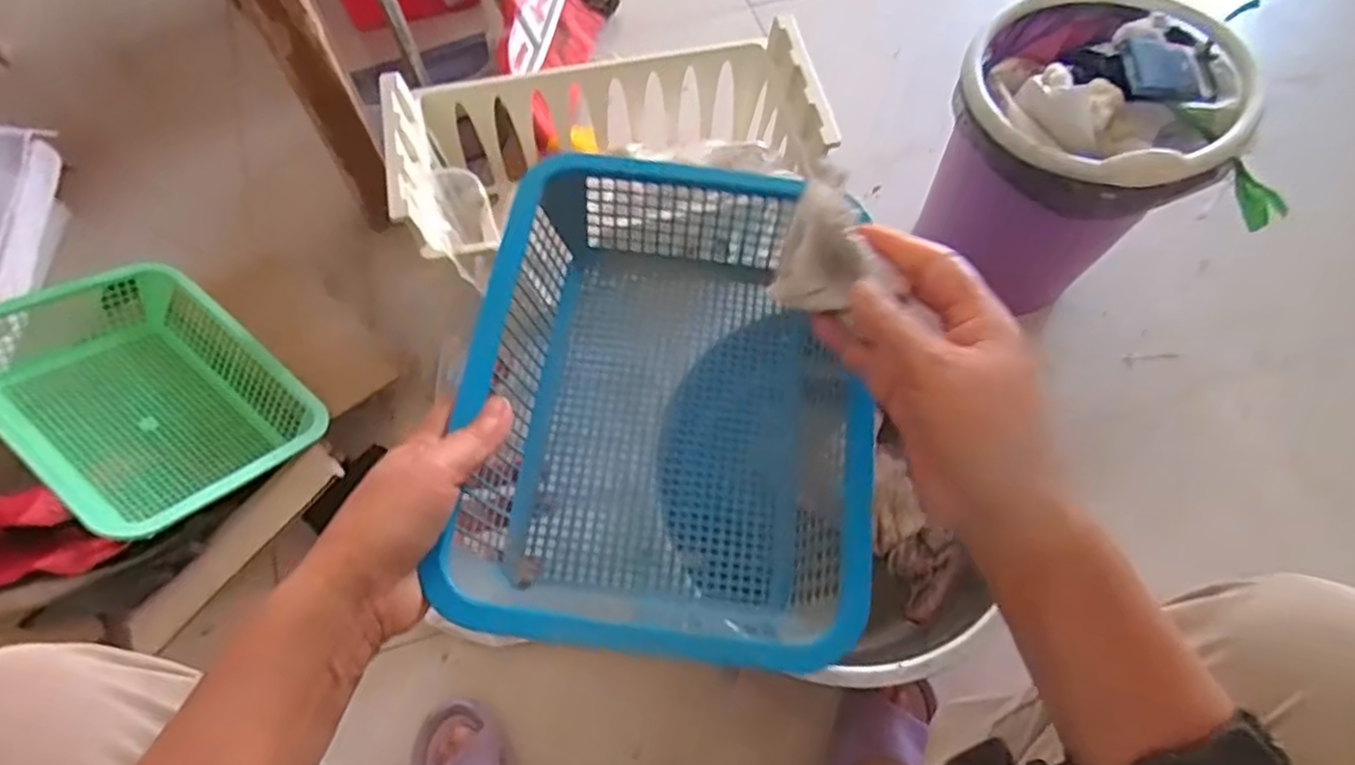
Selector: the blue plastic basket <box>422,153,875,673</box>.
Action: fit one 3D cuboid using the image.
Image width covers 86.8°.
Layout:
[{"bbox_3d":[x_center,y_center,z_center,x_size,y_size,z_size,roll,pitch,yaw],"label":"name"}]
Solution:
[{"bbox_3d":[-0.004,0.009,0.420,0.208,0.080,0.281,6,66,2],"label":"blue plastic basket"}]

